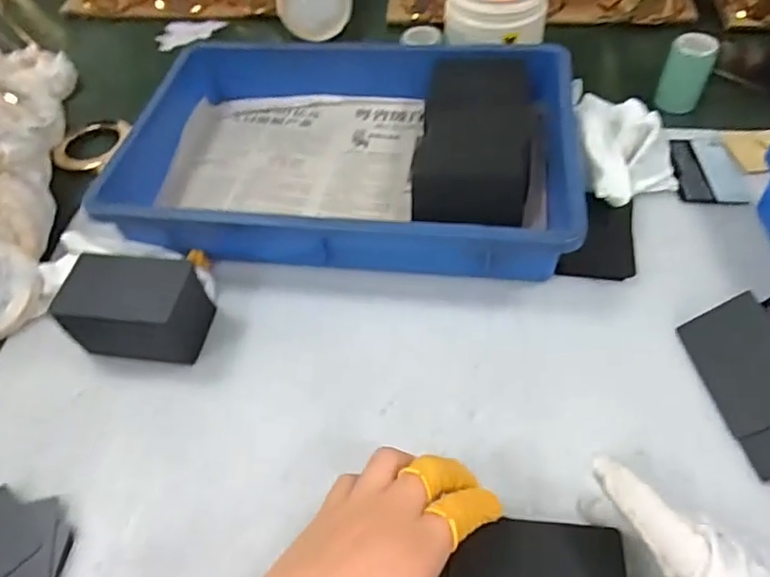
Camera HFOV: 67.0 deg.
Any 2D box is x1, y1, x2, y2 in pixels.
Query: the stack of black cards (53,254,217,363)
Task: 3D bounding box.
[{"bbox_3d":[-0.178,0.012,0.413,0.088,0.063,0.058,4,54,6],"label":"stack of black cards"}]

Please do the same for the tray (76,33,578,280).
[{"bbox_3d":[-0.032,-0.124,0.507,0.371,0.075,0.247,2,53,4],"label":"tray"}]

